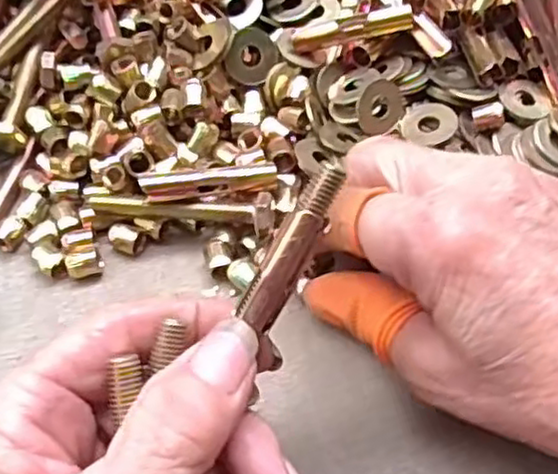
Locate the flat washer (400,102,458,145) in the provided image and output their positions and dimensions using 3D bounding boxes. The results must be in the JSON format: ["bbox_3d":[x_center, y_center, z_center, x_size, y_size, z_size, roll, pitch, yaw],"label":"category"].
[{"bbox_3d":[0.058,-0.044,0.278,0.020,0.004,0.020,-8,61,15],"label":"flat washer"}]

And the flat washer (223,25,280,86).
[{"bbox_3d":[-0.011,-0.071,0.282,0.021,0.004,0.022,-3,99,-23],"label":"flat washer"}]

